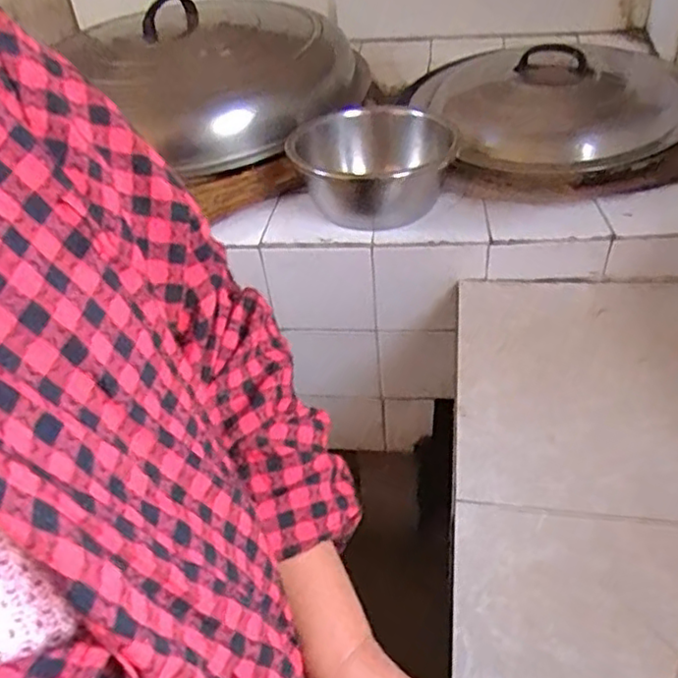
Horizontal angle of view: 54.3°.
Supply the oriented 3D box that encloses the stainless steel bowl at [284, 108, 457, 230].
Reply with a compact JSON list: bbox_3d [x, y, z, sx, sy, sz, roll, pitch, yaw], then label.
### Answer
[{"bbox_3d":[0.034,-0.242,0.930,0.208,0.097,0.197,-22,44,-22],"label":"stainless steel bowl"}]

